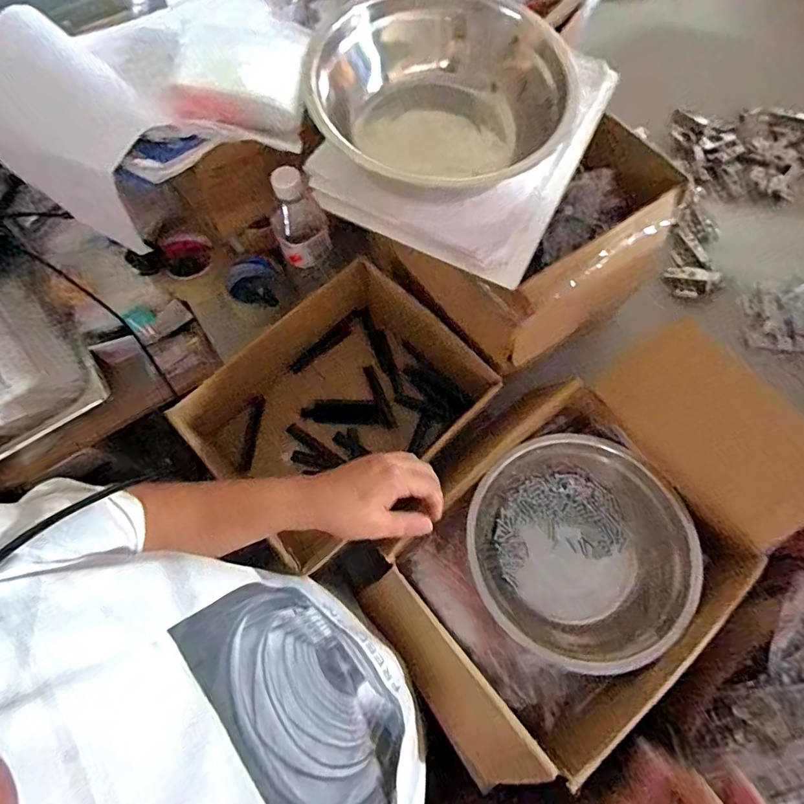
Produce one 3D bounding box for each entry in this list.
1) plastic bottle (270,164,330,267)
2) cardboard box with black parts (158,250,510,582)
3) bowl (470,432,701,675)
[{"bbox_3d":[-0.124,-0.220,0.587,0.054,0.117,0.053,26,74,8],"label":"plastic bottle"},{"bbox_3d":[-0.070,-0.001,0.622,0.240,0.118,0.336,43,77,13],"label":"cardboard box with black parts"},{"bbox_3d":[0.202,0.167,0.555,0.231,0.078,0.235,0,72,0],"label":"bowl"}]

